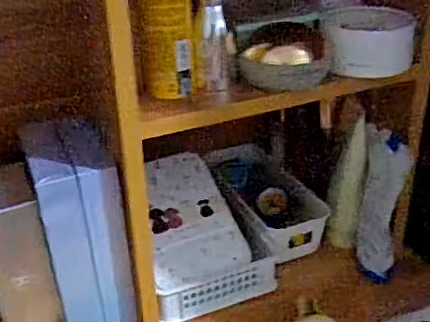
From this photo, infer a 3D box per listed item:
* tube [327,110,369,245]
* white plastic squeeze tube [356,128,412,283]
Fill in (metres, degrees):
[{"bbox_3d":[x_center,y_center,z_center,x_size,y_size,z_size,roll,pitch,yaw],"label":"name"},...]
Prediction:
[{"bbox_3d":[0.155,0.025,0.657,0.038,0.154,0.050,4,30,11],"label":"tube"},{"bbox_3d":[0.184,0.050,0.620,0.044,0.164,0.055,4,30,11],"label":"white plastic squeeze tube"}]

